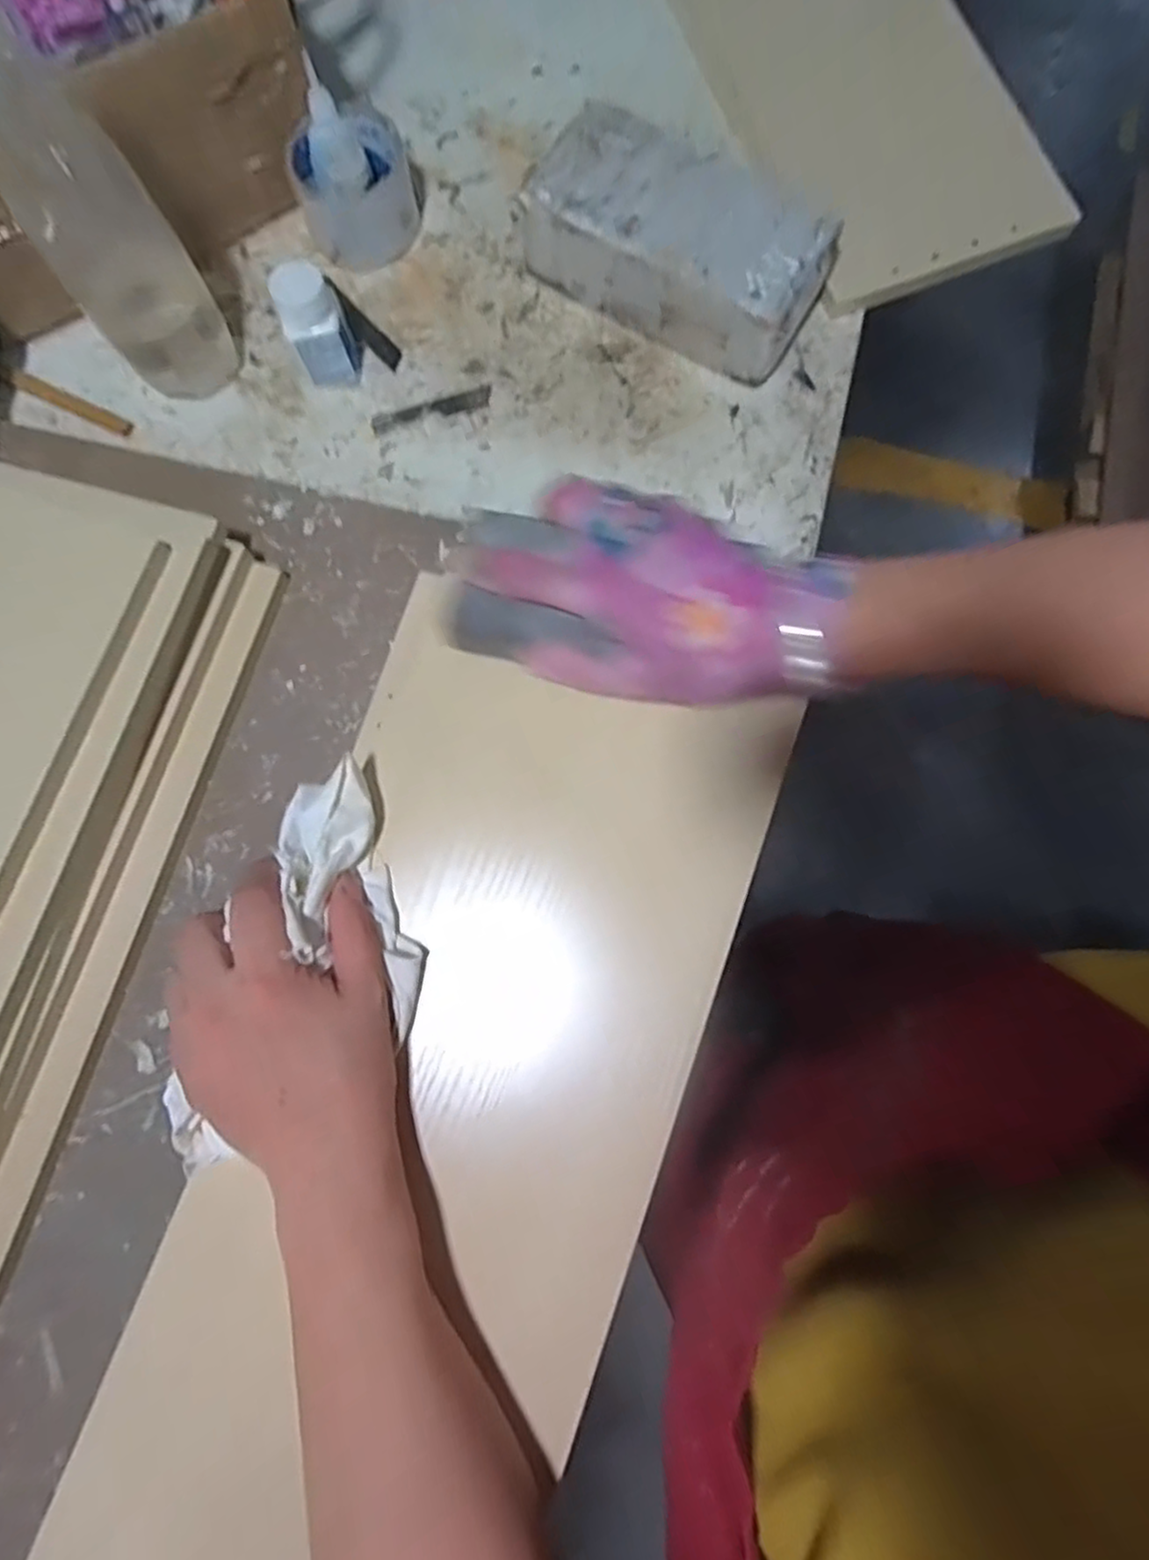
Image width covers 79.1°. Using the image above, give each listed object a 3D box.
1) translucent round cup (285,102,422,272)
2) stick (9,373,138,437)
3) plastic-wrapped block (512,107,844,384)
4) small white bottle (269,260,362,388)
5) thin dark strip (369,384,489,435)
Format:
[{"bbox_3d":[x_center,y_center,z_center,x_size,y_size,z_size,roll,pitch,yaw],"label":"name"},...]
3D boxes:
[{"bbox_3d":[-0.160,-0.435,0.514,0.086,0.052,0.082,-12,81,-3],"label":"translucent round cup"},{"bbox_3d":[-0.372,-0.279,0.517,0.099,0.005,0.013,26,80,4],"label":"stick"},{"bbox_3d":[0.072,-0.376,0.493,0.205,0.071,0.101,31,82,4],"label":"plastic-wrapped block"},{"bbox_3d":[-0.177,-0.312,0.482,0.040,0.071,0.035,-21,81,-4],"label":"small white bottle"},{"bbox_3d":[-0.104,-0.272,0.511,0.088,0.004,0.016,-16,81,-3],"label":"thin dark strip"}]

